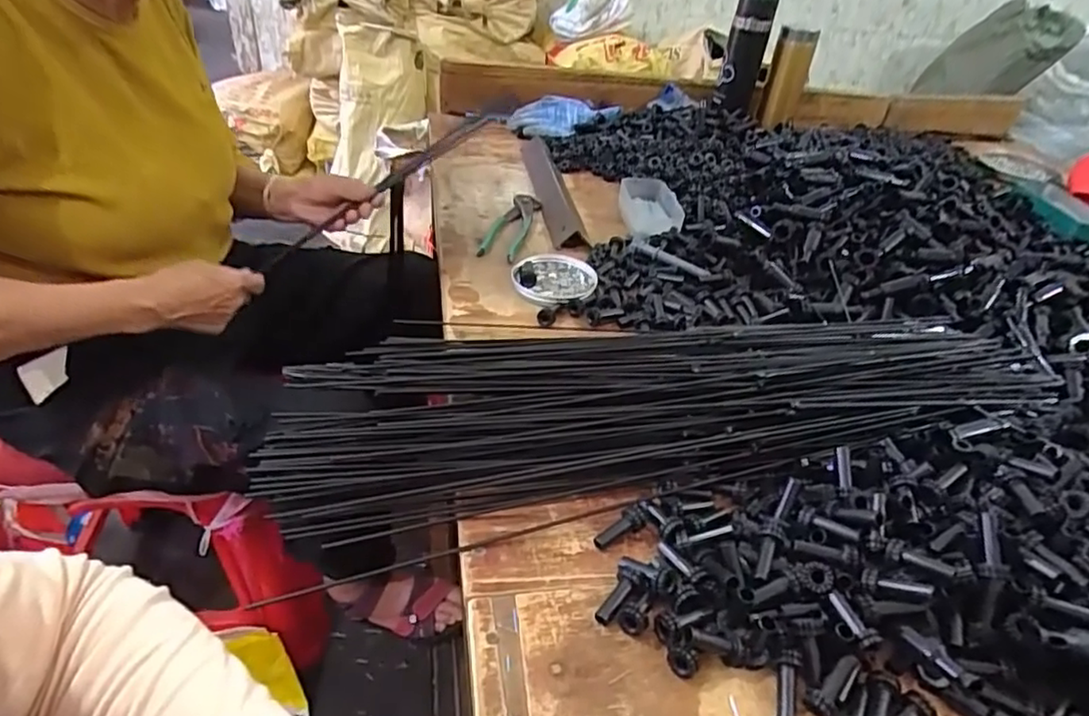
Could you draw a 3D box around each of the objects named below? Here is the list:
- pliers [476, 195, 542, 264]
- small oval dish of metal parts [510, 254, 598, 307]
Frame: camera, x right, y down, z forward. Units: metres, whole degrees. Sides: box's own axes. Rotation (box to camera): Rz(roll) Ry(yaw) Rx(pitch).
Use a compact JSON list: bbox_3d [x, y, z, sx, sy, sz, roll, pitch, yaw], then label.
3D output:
[{"bbox_3d":[-0.041,-0.162,0.779,0.046,0.013,0.155,9,40,11],"label":"pliers"},{"bbox_3d":[0.011,-0.086,0.677,0.092,0.009,0.089,-27,46,-29],"label":"small oval dish of metal parts"}]

